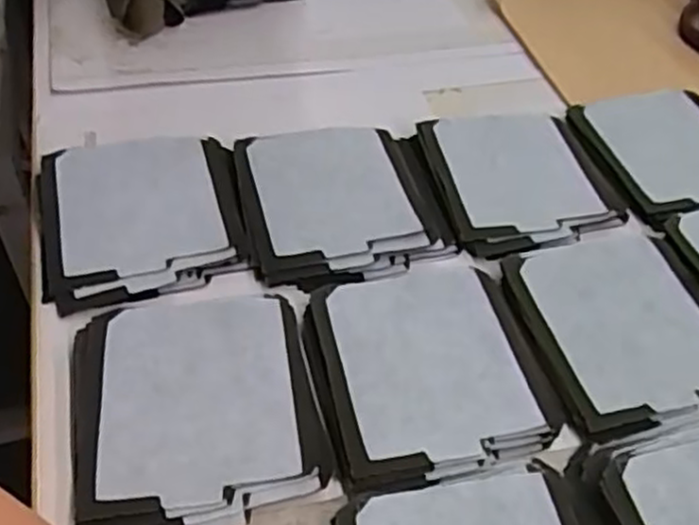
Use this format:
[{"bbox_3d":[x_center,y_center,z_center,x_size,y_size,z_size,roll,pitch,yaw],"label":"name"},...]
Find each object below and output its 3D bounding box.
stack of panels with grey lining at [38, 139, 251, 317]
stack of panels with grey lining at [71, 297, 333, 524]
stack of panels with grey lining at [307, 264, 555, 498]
[{"bbox_3d":[-0.147,-0.038,0.523,0.136,0.016,0.147,-10,49,-12],"label":"stack of panels with grey lining"},{"bbox_3d":[-0.089,0.083,0.429,0.133,0.014,0.155,-9,49,-11],"label":"stack of panels with grey lining"},{"bbox_3d":[0.048,0.064,0.457,0.132,0.017,0.147,-8,49,-11],"label":"stack of panels with grey lining"}]

